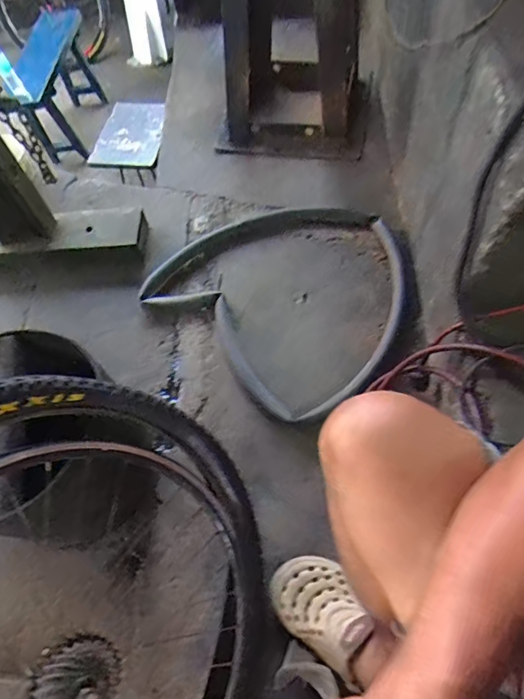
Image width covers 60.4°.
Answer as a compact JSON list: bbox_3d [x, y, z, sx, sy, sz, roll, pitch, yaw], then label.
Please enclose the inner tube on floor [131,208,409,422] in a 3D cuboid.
[{"bbox_3d":[0.071,-0.157,1.041,0.559,0.045,0.533,39,70,23],"label":"inner tube on floor"}]

